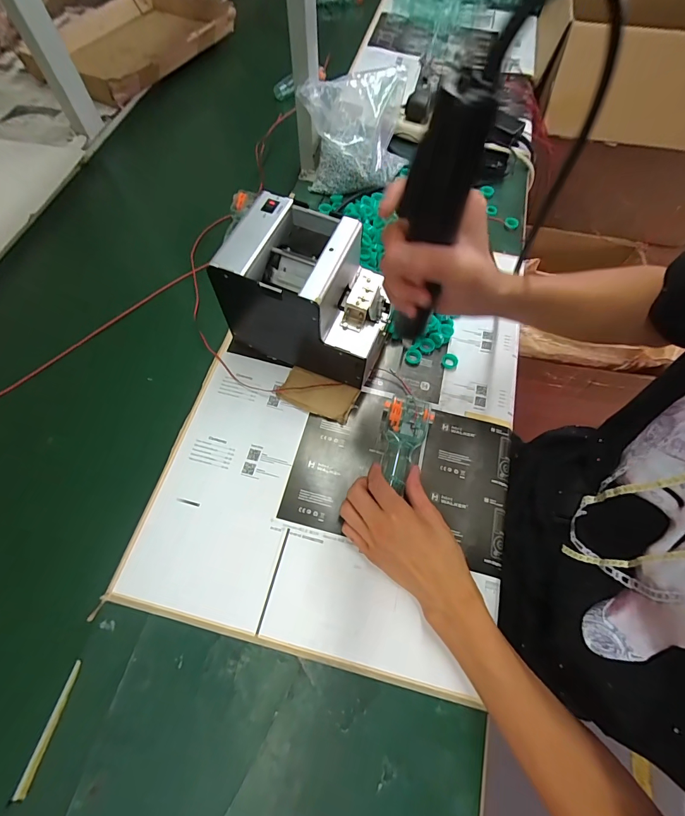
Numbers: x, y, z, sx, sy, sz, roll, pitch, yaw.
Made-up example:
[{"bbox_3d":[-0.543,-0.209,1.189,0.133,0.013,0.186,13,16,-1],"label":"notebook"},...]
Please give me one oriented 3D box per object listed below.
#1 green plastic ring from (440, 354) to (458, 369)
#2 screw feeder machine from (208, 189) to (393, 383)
[{"bbox_3d":[0.147,-0.064,0.522,0.022,0.009,0.020,0,66,-1],"label":"green plastic ring"},{"bbox_3d":[-0.038,-0.134,0.461,0.187,0.152,0.130,17,67,7],"label":"screw feeder machine"}]

